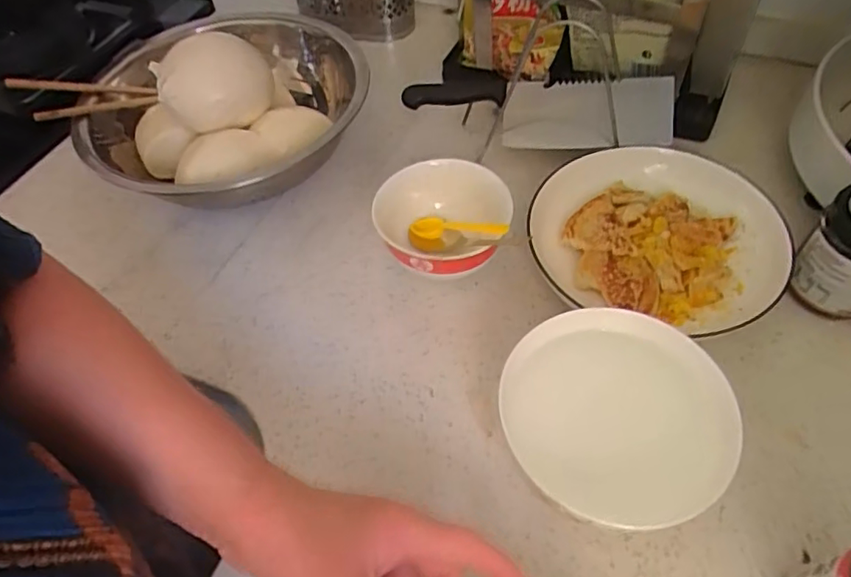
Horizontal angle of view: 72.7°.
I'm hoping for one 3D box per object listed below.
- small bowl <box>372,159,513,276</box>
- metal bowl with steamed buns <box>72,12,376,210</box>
[{"bbox_3d":[0.020,-0.053,0.502,0.113,0.062,0.113,-2,54,2],"label":"small bowl"},{"bbox_3d":[-0.189,-0.165,0.565,0.235,0.095,0.242,-2,54,2],"label":"metal bowl with steamed buns"}]

